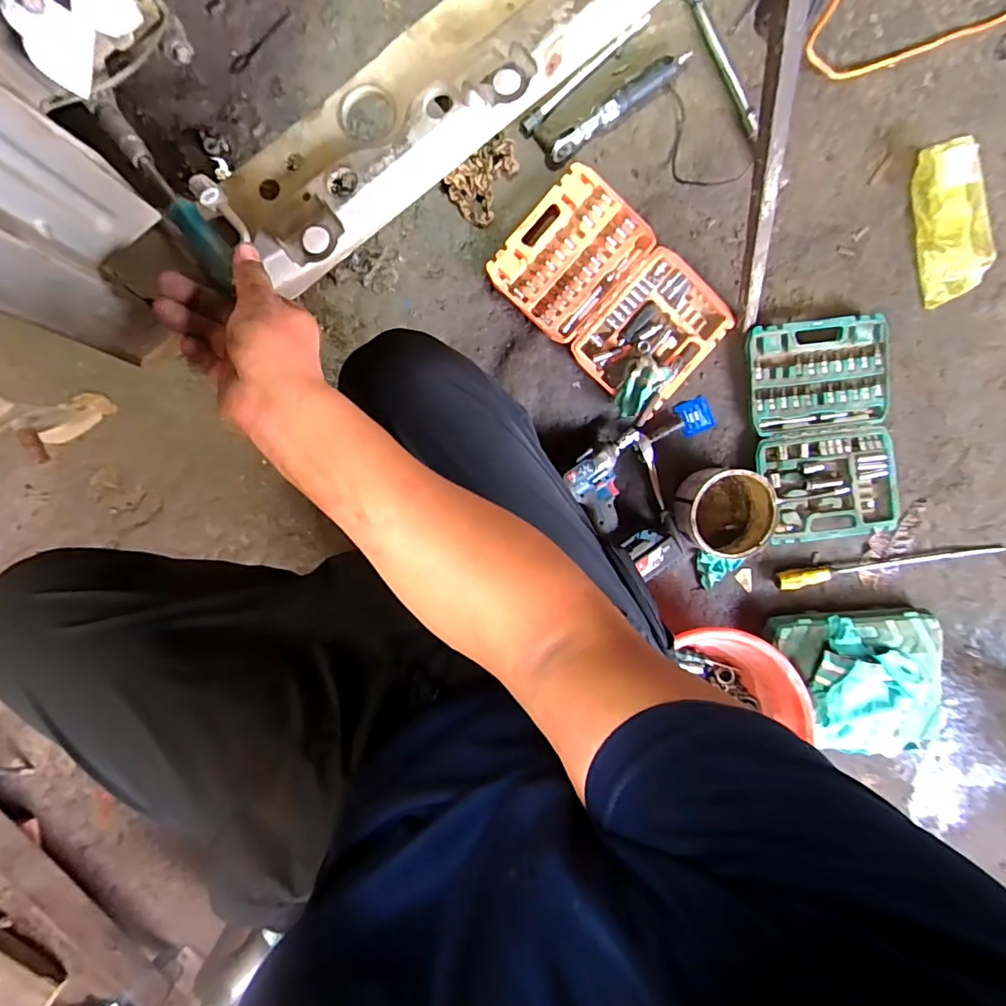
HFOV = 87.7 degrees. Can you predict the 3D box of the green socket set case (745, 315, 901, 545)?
[{"bbox_3d":[0.586,-0.129,0.951,0.254,0.040,0.389,-8,95,-2],"label":"green socket set case"}]

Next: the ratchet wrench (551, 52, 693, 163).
[{"bbox_3d":[0.197,-0.672,0.878,0.288,0.041,0.042,-35,95,1],"label":"ratchet wrench"}]

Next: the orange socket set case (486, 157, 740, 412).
[{"bbox_3d":[0.194,-0.364,0.923,0.393,0.040,0.251,41,92,-5],"label":"orange socket set case"}]

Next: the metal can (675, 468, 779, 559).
[{"bbox_3d":[0.405,0.018,0.946,0.157,0.092,0.148,0,95,-2],"label":"metal can"}]

